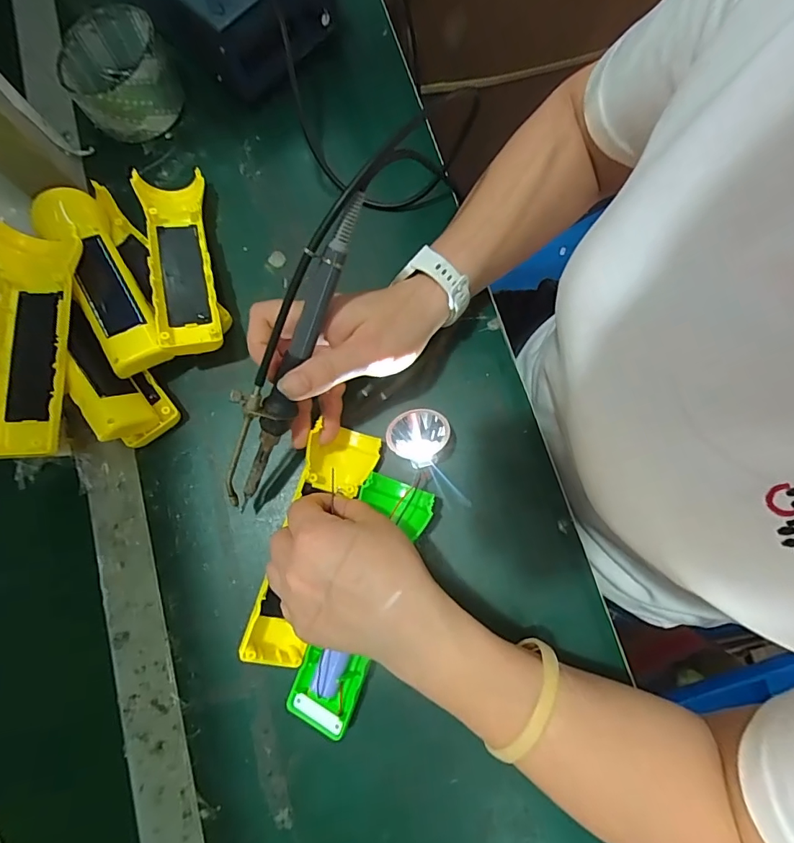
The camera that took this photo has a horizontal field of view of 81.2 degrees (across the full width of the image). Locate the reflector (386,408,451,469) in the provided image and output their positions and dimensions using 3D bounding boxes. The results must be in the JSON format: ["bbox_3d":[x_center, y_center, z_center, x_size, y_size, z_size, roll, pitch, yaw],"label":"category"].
[{"bbox_3d":[0.015,0.011,0.338,0.041,0.020,0.040,0,79,1],"label":"reflector"}]

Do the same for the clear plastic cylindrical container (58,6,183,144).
[{"bbox_3d":[-0.230,-0.290,0.391,0.080,0.047,0.079,0,79,1],"label":"clear plastic cylindrical container"}]

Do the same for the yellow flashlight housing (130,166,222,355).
[{"bbox_3d":[-0.168,-0.125,0.359,0.048,0.047,0.160,-13,79,-2],"label":"yellow flashlight housing"}]

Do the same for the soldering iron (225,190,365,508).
[{"bbox_3d":[-0.067,-0.035,0.276,0.028,0.025,0.206,28,111,6],"label":"soldering iron"}]

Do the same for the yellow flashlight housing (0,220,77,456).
[{"bbox_3d":[-0.246,-0.058,0.313,0.049,0.025,0.163,-7,76,-3],"label":"yellow flashlight housing"}]

